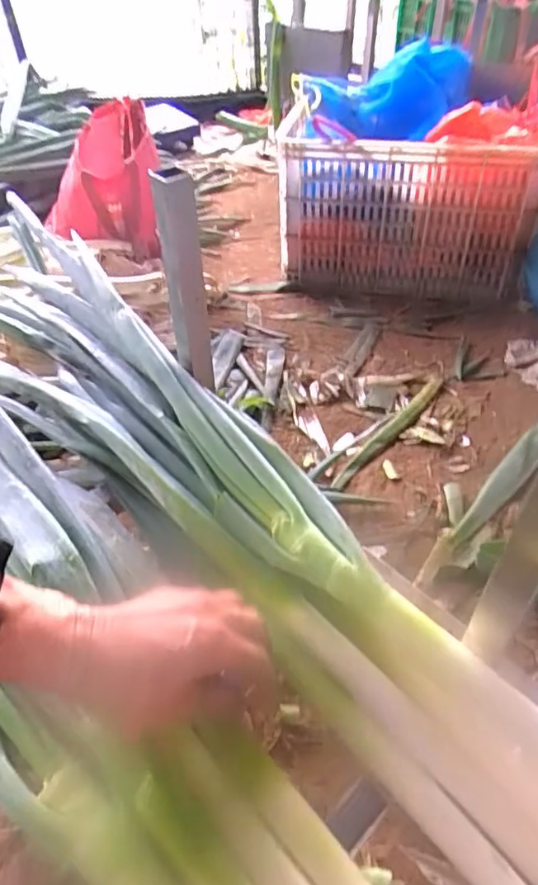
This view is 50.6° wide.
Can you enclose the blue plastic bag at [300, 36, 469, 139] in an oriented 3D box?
[{"bbox_3d":[0.305,-0.840,1.413,0.295,0.253,0.450,17,47,21],"label":"blue plastic bag"}]

